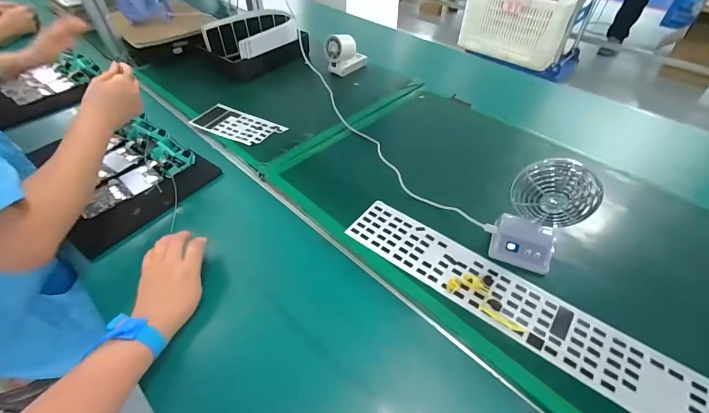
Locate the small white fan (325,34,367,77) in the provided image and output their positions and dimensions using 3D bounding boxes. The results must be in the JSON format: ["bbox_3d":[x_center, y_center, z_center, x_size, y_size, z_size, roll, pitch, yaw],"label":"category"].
[{"bbox_3d":[-0.021,-0.388,0.850,0.114,0.095,0.053,-35,56,-28],"label":"small white fan"}]

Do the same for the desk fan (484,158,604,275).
[{"bbox_3d":[0.248,0.014,0.455,0.092,0.153,0.074,33,55,27],"label":"desk fan"}]

